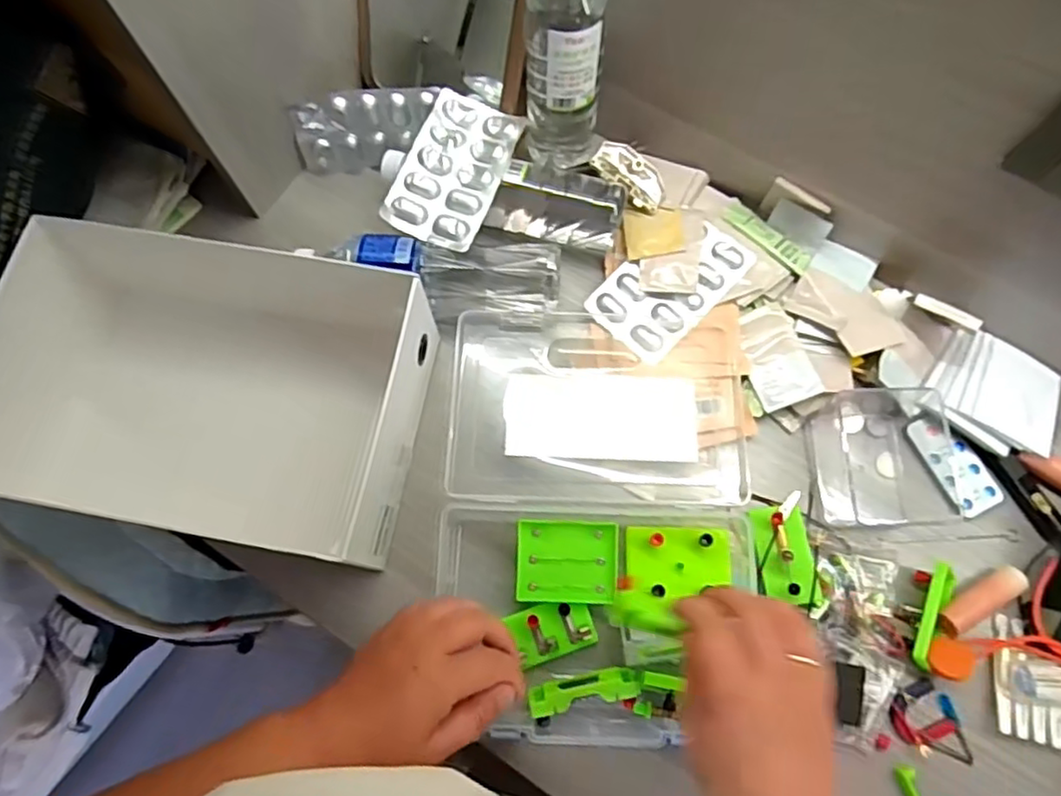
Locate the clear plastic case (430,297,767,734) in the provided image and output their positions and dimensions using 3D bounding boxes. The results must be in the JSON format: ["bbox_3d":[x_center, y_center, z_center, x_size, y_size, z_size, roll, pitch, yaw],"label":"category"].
[{"bbox_3d":[0.052,0.085,0.513,0.231,0.037,0.316,2,73,1],"label":"clear plastic case"}]

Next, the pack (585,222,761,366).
[{"bbox_3d":[0.121,-0.100,0.572,0.081,0.005,0.138,44,82,12],"label":"pack"}]

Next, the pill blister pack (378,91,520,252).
[{"bbox_3d":[-0.064,-0.192,0.556,0.081,0.006,0.133,22,78,3],"label":"pill blister pack"}]

